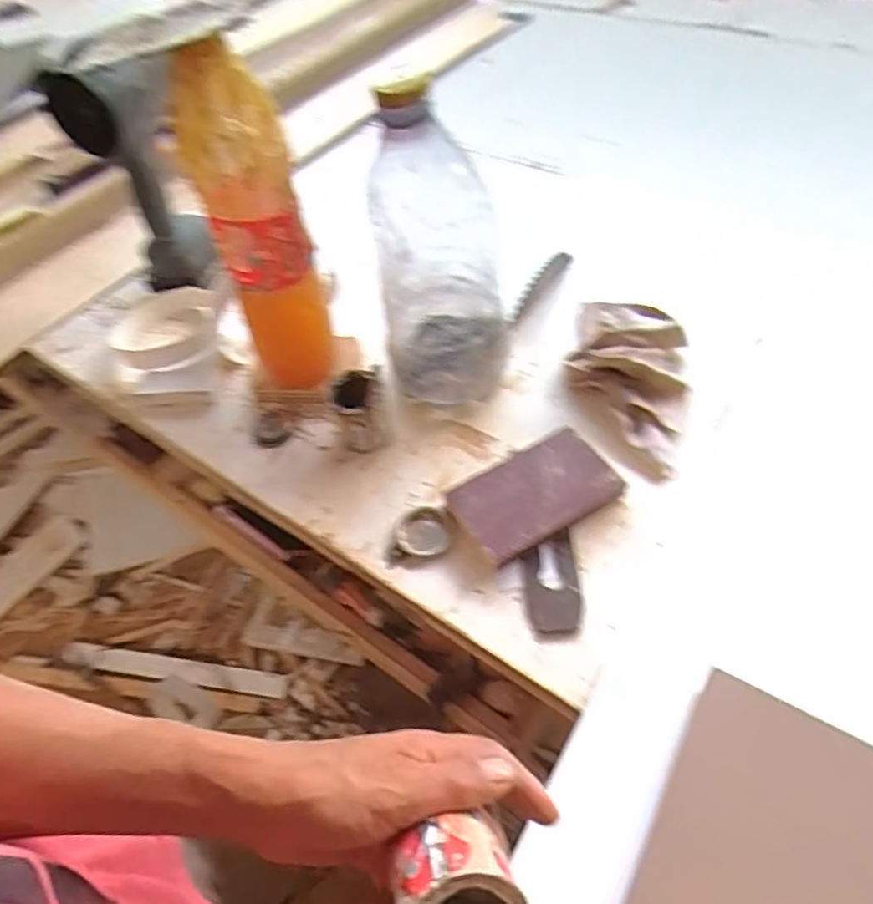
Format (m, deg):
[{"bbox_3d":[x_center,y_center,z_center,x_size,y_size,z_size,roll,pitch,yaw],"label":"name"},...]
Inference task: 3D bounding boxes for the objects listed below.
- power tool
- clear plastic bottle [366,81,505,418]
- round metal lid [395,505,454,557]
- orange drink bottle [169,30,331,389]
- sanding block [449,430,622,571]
[{"bbox_3d":[-0.298,-0.273,0.644,0.076,0.248,0.170,-35,57,-21],"label":"power tool"},{"bbox_3d":[0.002,-0.167,0.526,0.103,0.276,0.092,-7,52,0],"label":"clear plastic bottle"},{"bbox_3d":[-0.010,0.066,0.525,0.047,0.010,0.048,-3,52,3],"label":"round metal lid"},{"bbox_3d":[-0.142,-0.169,0.515,0.075,0.293,0.060,-16,52,-7],"label":"orange drink bottle"},{"bbox_3d":[0.084,0.036,0.528,0.134,0.020,0.078,-27,54,-15],"label":"sanding block"}]

